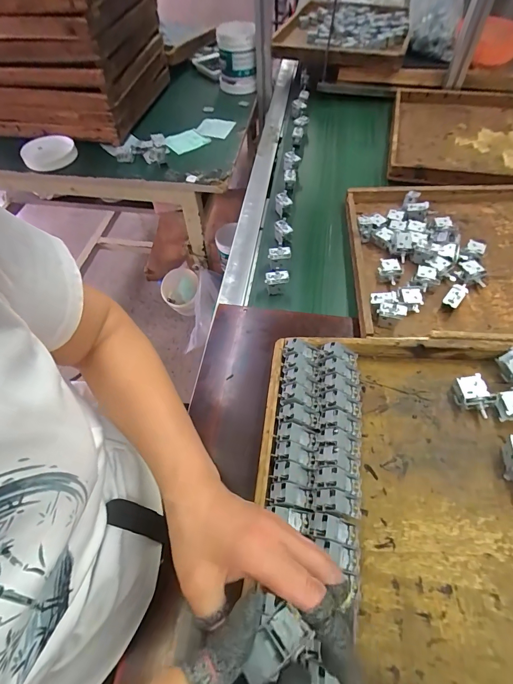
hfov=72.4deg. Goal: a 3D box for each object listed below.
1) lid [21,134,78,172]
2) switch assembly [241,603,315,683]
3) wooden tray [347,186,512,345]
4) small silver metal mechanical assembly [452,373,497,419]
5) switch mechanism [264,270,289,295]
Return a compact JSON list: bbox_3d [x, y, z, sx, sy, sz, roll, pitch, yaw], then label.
[{"bbox_3d":[-0.482,-0.440,0.814,0.118,0.020,0.086,-17,101,-4],"label":"lid"},{"bbox_3d":[0.013,0.192,0.221,0.045,0.019,0.025,-35,61,-18],"label":"switch assembly"},{"bbox_3d":[0.422,-0.154,0.615,0.490,0.035,0.418,1,57,5],"label":"wooden tray"},{"bbox_3d":[0.279,0.070,0.449,0.037,0.025,0.051,-10,57,-3],"label":"small silver metal mechanical assembly"},{"bbox_3d":[0.036,-0.116,0.624,0.043,0.017,0.020,-8,57,-2],"label":"switch mechanism"}]

